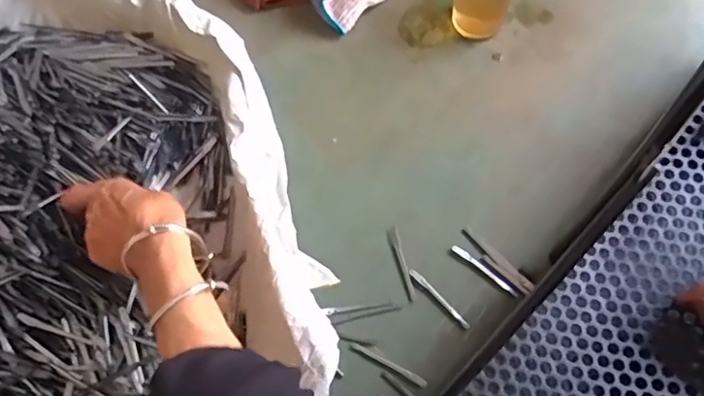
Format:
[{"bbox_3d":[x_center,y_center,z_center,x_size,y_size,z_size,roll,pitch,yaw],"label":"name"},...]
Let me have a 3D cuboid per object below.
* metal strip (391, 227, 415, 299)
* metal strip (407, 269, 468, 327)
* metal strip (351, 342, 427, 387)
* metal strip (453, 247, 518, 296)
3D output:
[{"bbox_3d":[0.044,0.056,0.495,0.006,0.004,0.065,-13,71,-4],"label":"metal strip"},{"bbox_3d":[0.074,0.085,0.481,0.007,0.004,0.066,-42,75,-13],"label":"metal strip"},{"bbox_3d":[0.030,0.136,0.465,0.068,0.006,0.006,27,73,10],"label":"metal strip"},{"bbox_3d":[0.114,0.061,0.484,0.065,0.004,0.006,38,78,17],"label":"metal strip"}]

